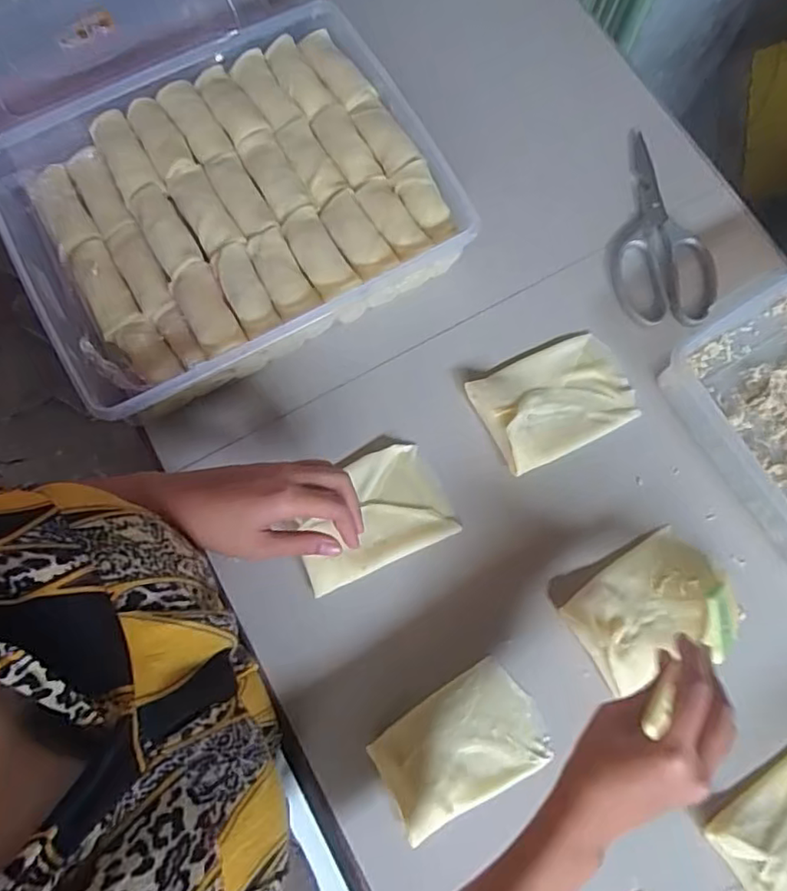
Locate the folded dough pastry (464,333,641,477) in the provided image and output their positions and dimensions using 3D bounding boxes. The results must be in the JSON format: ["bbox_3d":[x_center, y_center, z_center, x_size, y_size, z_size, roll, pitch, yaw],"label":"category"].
[{"bbox_3d":[0.142,-0.042,0.533,0.136,0.027,0.092,-25,78,-7],"label":"folded dough pastry"}]

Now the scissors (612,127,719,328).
[{"bbox_3d":[0.255,-0.212,0.586,0.090,0.011,0.210,3,76,0],"label":"scissors"}]

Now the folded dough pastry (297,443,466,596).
[{"bbox_3d":[-0.020,0.058,0.519,0.129,0.023,0.089,-24,78,-5],"label":"folded dough pastry"}]

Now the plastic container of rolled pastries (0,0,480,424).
[{"bbox_3d":[-0.148,-0.213,0.554,0.362,0.065,0.294,-26,78,-7],"label":"plastic container of rolled pastries"}]

